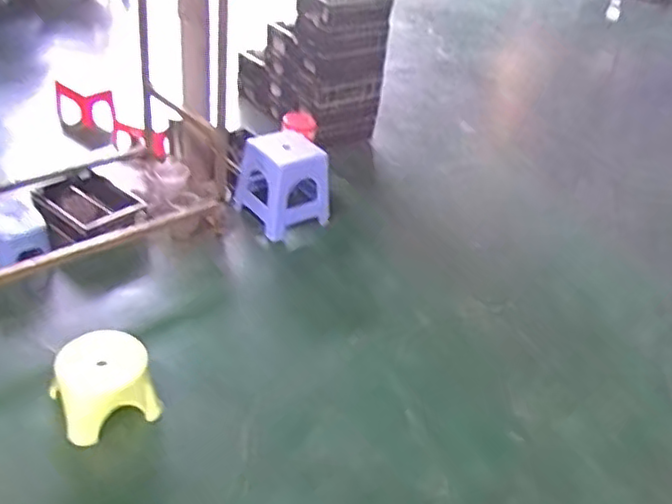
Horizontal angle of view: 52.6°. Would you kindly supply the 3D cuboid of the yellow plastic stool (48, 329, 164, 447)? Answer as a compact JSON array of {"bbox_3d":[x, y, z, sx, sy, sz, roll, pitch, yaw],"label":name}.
[{"bbox_3d":[-0.593,0.327,1.719,0.222,0.188,0.208,-18,42,-32],"label":"yellow plastic stool"}]

